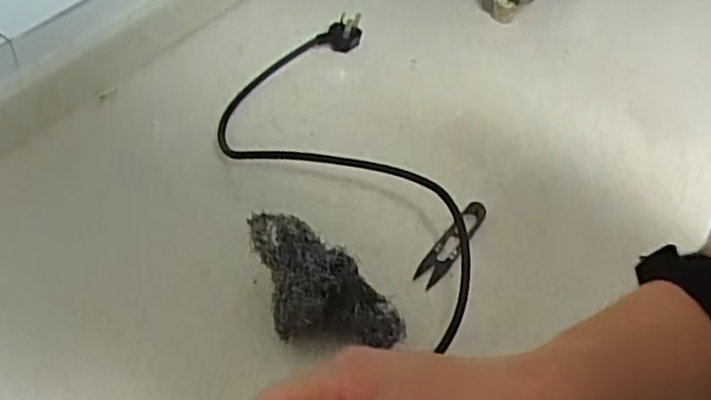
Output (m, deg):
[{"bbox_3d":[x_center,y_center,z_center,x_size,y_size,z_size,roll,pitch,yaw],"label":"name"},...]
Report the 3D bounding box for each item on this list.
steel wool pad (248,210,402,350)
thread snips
[{"bbox_3d":[-0.030,0.070,0.512,0.125,0.059,0.063,30,51,17],"label":"steel wool pad"},{"bbox_3d":[0.081,0.034,0.592,0.022,0.012,0.107,30,51,17],"label":"thread snips"}]

